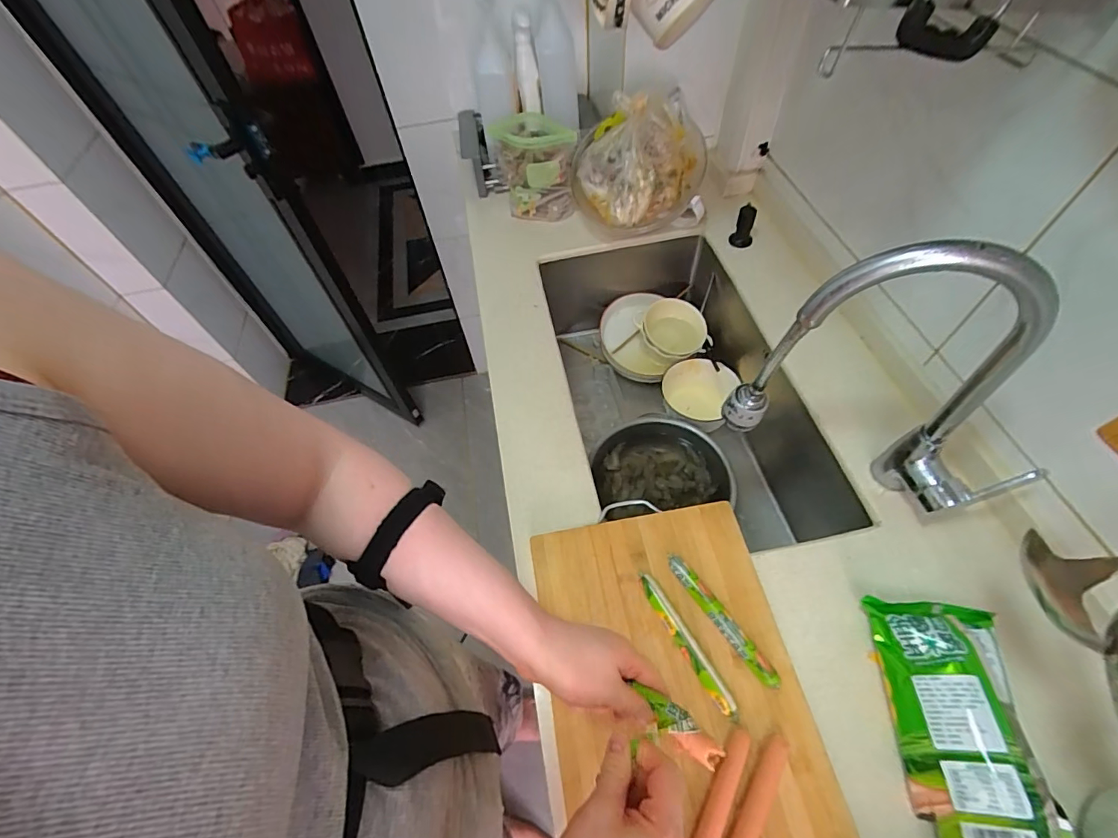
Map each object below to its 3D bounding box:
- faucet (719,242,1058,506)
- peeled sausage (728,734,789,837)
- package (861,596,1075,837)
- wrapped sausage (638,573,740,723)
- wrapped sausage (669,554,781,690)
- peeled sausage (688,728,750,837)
[{"bbox_3d":[0.354,-0.021,0.493,0.310,0.336,0.067,23,61,19],"label":"faucet"},{"bbox_3d":[0.171,0.359,0.425,0.021,0.019,0.145,30,64,22],"label":"peeled sausage"},{"bbox_3d":[0.377,0.290,0.441,0.104,0.064,0.227,4,57,8],"label":"package"},{"bbox_3d":[0.134,0.236,0.502,0.018,0.020,0.158,-27,58,-12],"label":"wrapped sausage"},{"bbox_3d":[0.172,0.215,0.512,0.018,0.020,0.155,-32,59,-15],"label":"wrapped sausage"},{"bbox_3d":[0.139,0.360,0.430,0.024,0.017,0.148,25,62,20],"label":"peeled sausage"}]

